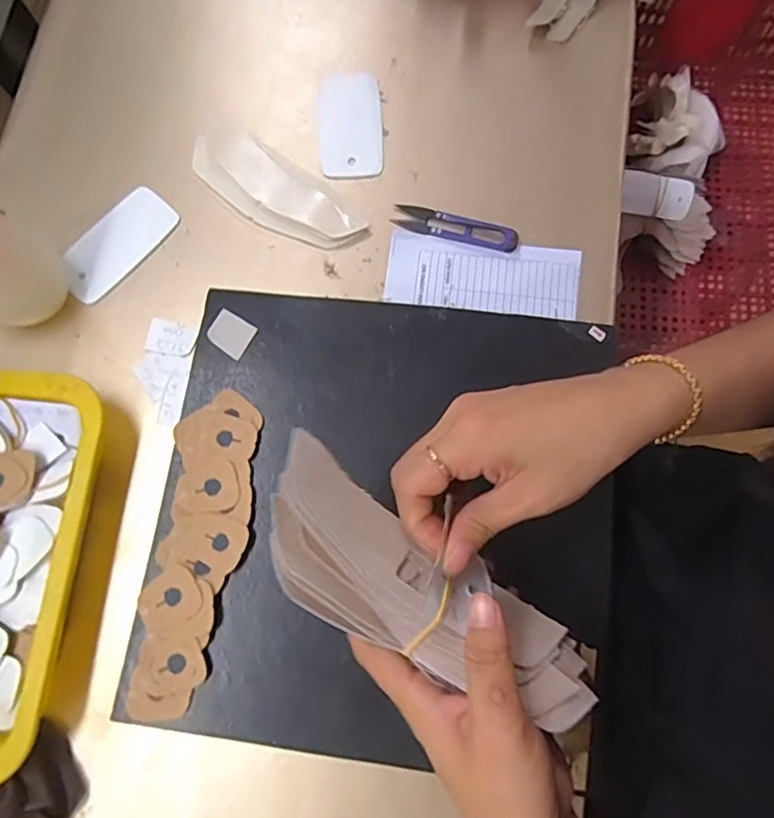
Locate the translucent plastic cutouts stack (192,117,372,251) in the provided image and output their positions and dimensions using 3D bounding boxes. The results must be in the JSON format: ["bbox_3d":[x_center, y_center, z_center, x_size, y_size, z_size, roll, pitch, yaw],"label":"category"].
[{"bbox_3d":[-0.094,-0.180,0.471,0.163,0.013,0.060,37,79,9],"label":"translucent plastic cutouts stack"}]

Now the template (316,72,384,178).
[{"bbox_3d":[-0.032,-0.242,0.489,0.052,0.007,0.102,-4,76,0],"label":"template"}]

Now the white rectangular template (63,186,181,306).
[{"bbox_3d":[-0.220,-0.135,0.468,0.052,0.006,0.102,41,81,6],"label":"white rectangular template"}]

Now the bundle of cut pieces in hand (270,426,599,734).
[{"bbox_3d":[0.015,0.096,0.291,0.185,0.049,0.065,35,38,-6],"label":"bundle of cut pieces in hand"}]

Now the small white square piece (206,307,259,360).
[{"bbox_3d":[-0.115,-0.056,0.425,0.031,0.004,0.027,31,85,6],"label":"small white square piece"}]

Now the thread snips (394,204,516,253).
[{"bbox_3d":[0.055,-0.147,0.463,0.099,0.009,0.023,15,77,5],"label":"thread snips"}]

